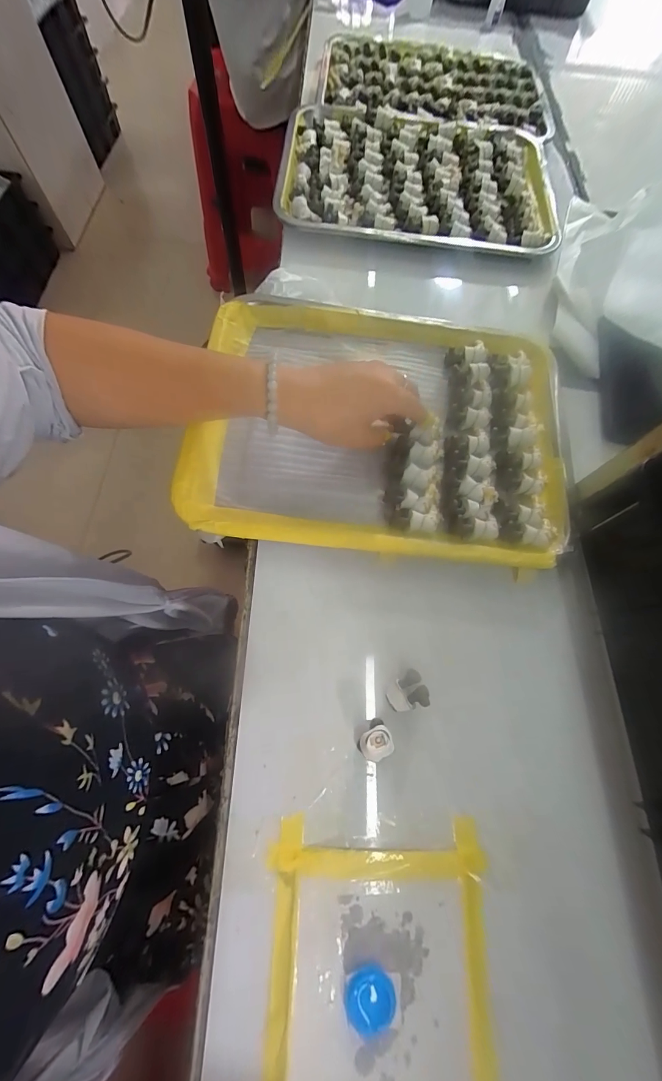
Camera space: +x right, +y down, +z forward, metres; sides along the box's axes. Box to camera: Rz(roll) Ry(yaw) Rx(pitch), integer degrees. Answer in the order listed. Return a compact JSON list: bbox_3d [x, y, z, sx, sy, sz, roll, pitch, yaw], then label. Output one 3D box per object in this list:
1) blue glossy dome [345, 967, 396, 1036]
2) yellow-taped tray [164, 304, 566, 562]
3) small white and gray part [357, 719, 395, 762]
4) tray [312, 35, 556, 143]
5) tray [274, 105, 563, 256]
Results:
[{"bbox_3d":[0.023,0.275,0.218,0.029,0.006,0.028,1,70,-3],"label":"blue glossy dome"},{"bbox_3d":[0.046,-0.113,0.347,0.338,0.028,0.261,6,71,0],"label":"yellow-taped tray"},{"bbox_3d":[0.031,0.141,0.258,0.022,0.026,0.024,1,70,-3],"label":"small white and gray part"},{"bbox_3d":[0.157,-0.692,0.534,0.344,0.018,0.257,5,71,0],"label":"tray"},{"bbox_3d":[0.116,-0.466,0.455,0.340,0.024,0.243,6,70,-1],"label":"tray"}]

